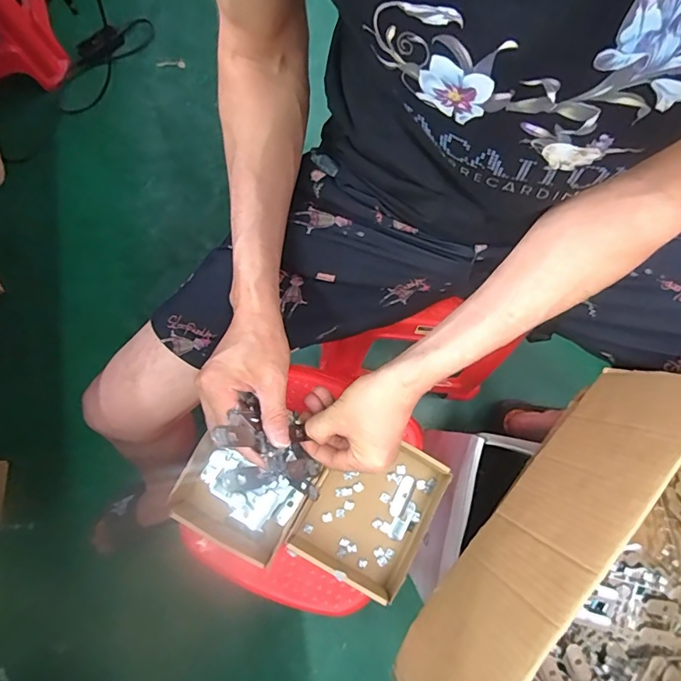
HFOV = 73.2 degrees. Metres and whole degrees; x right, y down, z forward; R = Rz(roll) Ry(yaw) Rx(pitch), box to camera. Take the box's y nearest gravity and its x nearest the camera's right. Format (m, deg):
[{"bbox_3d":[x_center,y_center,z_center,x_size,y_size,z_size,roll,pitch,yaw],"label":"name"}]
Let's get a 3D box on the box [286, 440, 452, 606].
[{"bbox_3d":[0.033,0.193,0.538,0.137,0.052,0.163,28,80,7],"label":"box"}]

